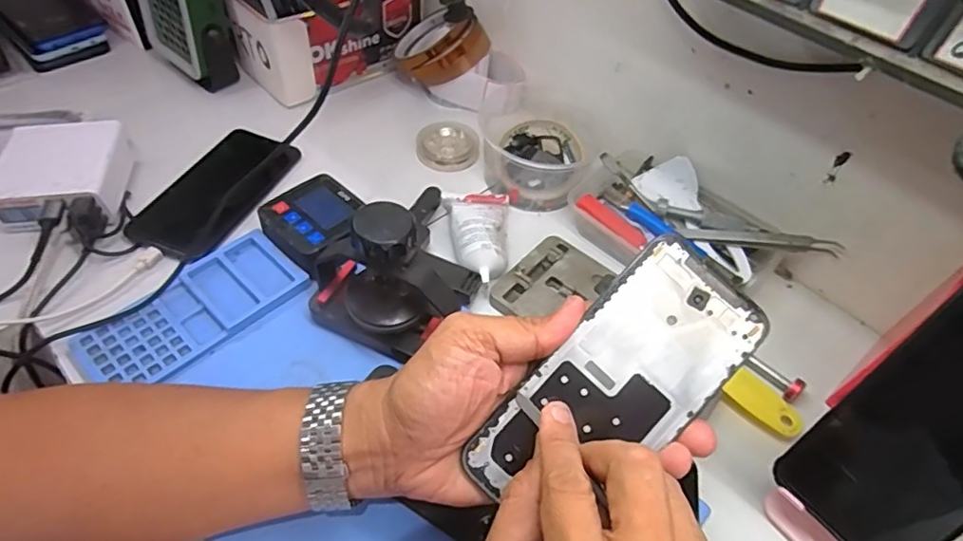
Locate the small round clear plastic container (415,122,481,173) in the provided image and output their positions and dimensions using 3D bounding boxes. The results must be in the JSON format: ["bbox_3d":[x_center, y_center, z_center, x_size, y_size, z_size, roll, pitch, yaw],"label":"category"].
[{"bbox_3d":[-0.033,-0.122,0.556,0.059,0.017,0.054,3,51,-3],"label":"small round clear plastic container"}]

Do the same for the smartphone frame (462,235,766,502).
[{"bbox_3d":[0.068,0.059,0.282,0.071,0.004,0.156,44,87,3],"label":"smartphone frame"}]

